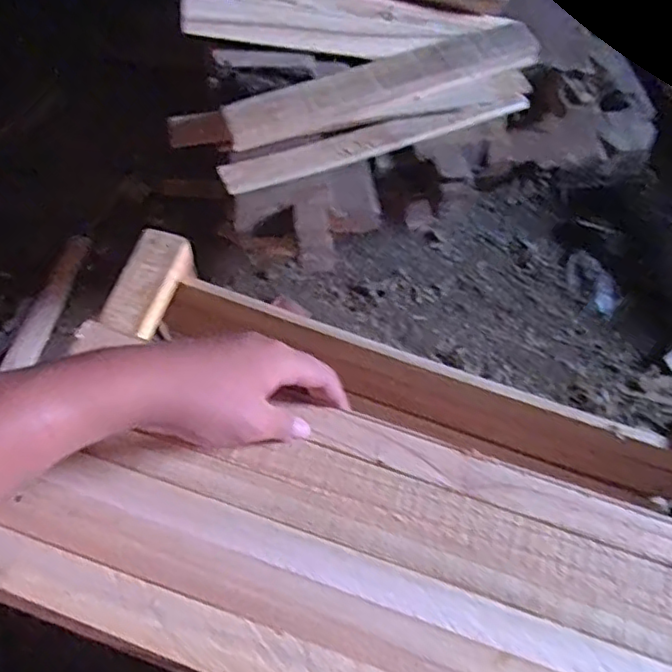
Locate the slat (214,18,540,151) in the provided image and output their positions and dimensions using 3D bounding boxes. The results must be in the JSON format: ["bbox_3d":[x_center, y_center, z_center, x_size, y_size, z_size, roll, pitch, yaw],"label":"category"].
[{"bbox_3d":[0.046,-0.229,0.554,0.291,0.015,0.048,-21,89,-12],"label":"slat"}]

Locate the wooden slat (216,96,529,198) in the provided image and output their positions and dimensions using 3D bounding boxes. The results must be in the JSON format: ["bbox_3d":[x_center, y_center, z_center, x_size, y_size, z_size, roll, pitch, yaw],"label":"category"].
[{"bbox_3d":[0.040,-0.178,0.558,0.289,0.007,0.029,-19,91,-11],"label":"wooden slat"}]

